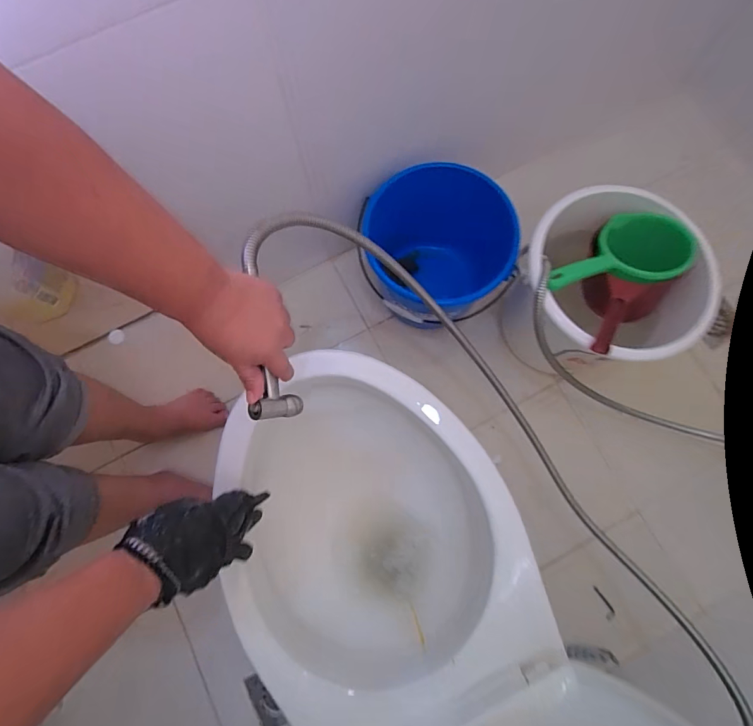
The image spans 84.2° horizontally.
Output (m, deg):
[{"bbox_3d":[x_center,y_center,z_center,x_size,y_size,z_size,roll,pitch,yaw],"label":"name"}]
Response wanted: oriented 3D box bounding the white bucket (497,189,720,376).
[{"bbox_3d":[0.390,-0.122,0.786,0.268,0.288,0.280,0,78,0],"label":"white bucket"}]

